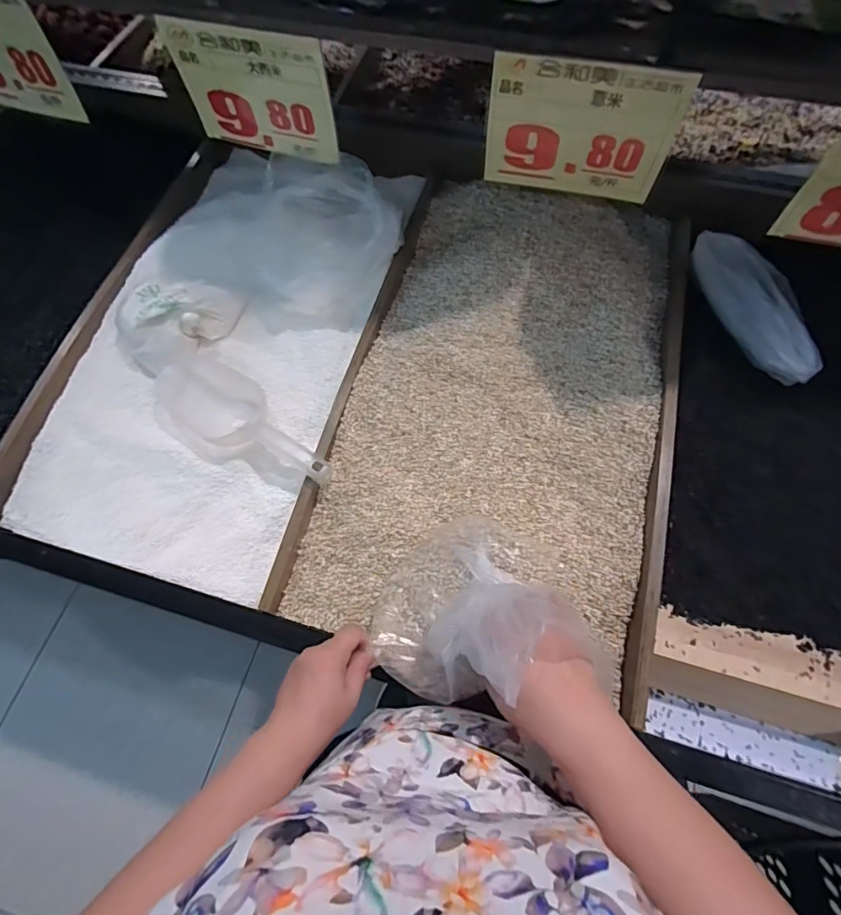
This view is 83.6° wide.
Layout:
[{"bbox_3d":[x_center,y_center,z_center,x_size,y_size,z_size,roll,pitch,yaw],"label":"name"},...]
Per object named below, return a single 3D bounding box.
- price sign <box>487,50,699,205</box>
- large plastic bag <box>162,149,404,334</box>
[{"bbox_3d":[0.182,-0.373,0.547,0.205,0.146,0.009,14,73,9],"label":"price sign"},{"bbox_3d":[-0.225,-0.322,0.670,0.369,0.139,0.186,21,72,10],"label":"large plastic bag"}]

